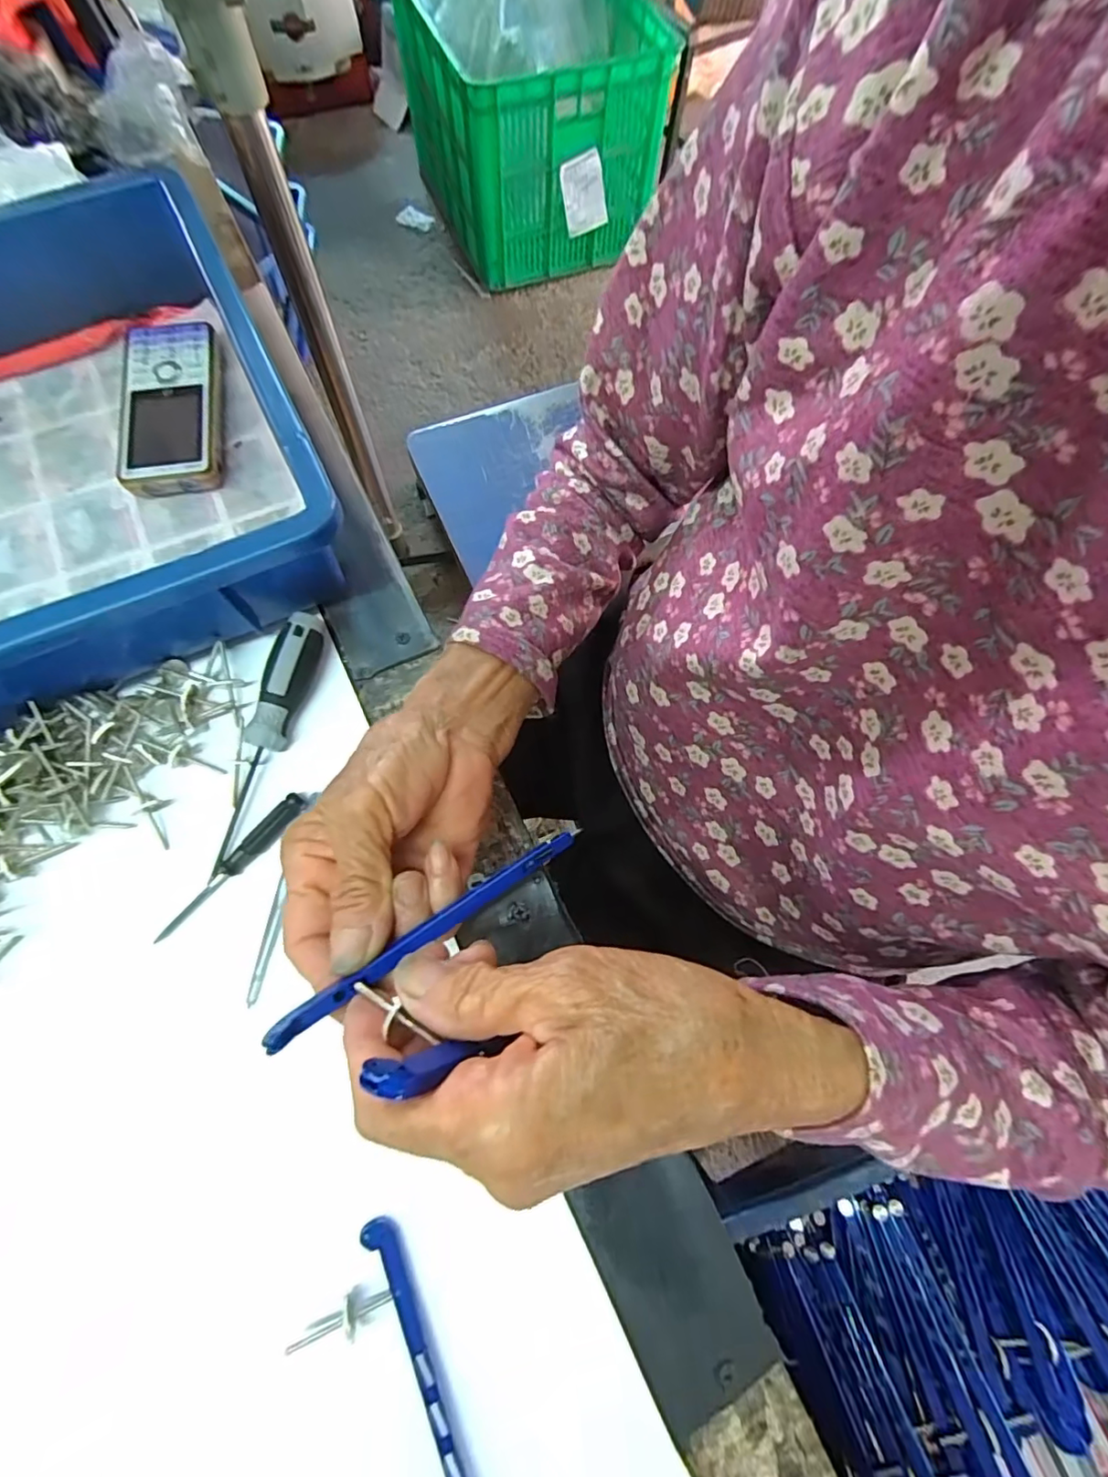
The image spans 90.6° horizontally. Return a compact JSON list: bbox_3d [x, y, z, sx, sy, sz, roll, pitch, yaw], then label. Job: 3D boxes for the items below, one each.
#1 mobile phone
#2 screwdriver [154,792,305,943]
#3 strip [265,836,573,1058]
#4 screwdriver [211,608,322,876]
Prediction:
[{"bbox_3d":[-0.242,-0.209,0.348,0.054,0.021,0.124,-10,72,-6],"label":"mobile phone"},{"bbox_3d":[-0.162,0.064,0.276,0.010,0.010,0.090,41,74,6],"label":"screwdriver"},{"bbox_3d":[-0.039,0.064,0.191,0.118,0.008,0.008,-29,74,-31],"label":"strip"},{"bbox_3d":[-0.153,-0.001,0.290,0.018,0.024,0.139,15,73,-2],"label":"screwdriver"}]

